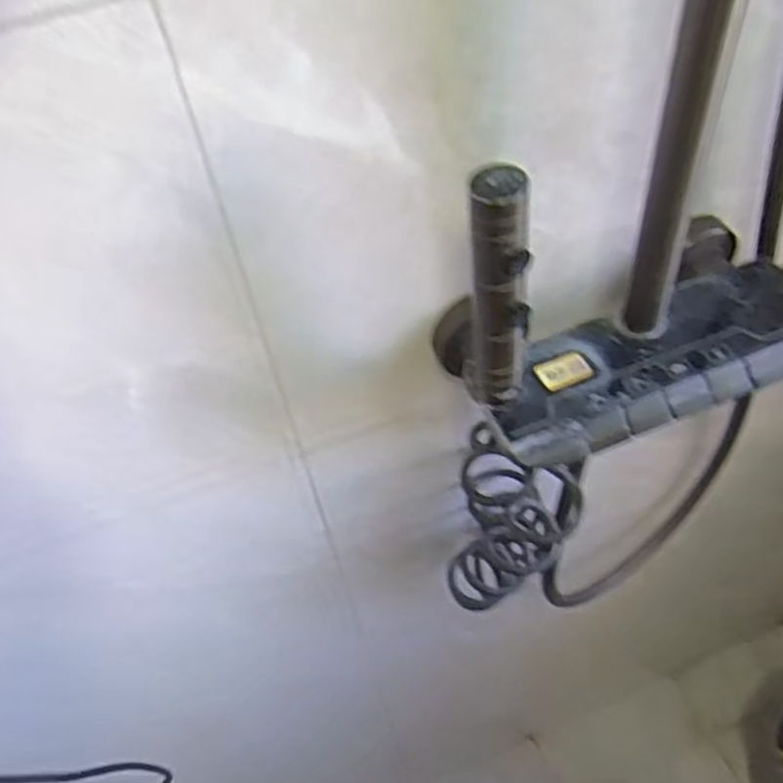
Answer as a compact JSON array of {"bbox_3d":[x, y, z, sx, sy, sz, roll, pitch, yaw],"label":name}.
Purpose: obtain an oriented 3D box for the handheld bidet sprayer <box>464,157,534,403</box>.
[{"bbox_3d":[0.053,-0.045,0.359,0.028,0.135,0.020,13,54,15],"label":"handheld bidet sprayer"}]

